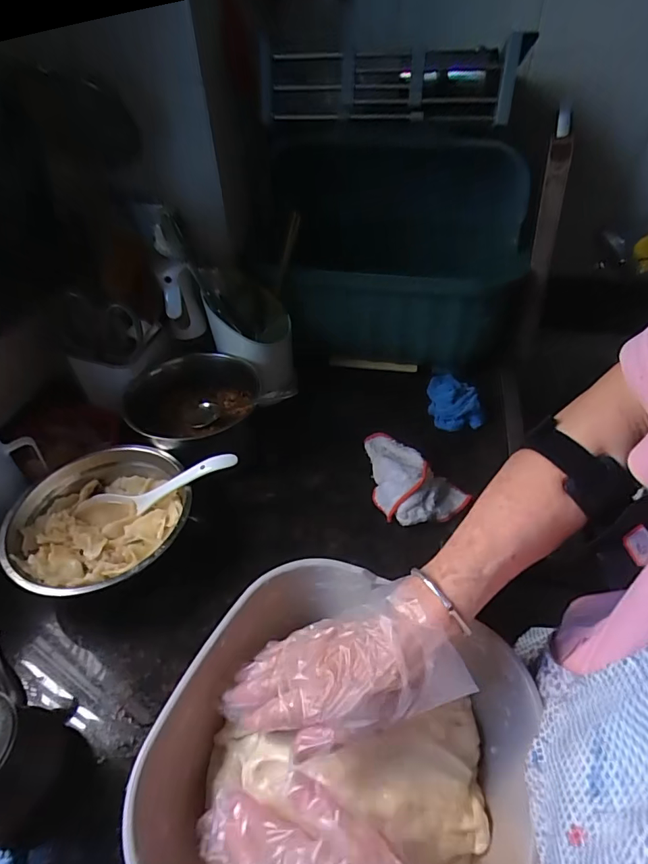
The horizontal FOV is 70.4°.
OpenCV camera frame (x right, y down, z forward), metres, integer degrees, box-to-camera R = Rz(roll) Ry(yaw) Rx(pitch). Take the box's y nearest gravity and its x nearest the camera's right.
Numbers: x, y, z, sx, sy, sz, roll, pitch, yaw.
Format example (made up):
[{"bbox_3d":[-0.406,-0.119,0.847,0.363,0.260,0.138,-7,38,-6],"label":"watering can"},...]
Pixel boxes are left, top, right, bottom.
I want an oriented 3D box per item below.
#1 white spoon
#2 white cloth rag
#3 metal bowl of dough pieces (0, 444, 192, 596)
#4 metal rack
[{"bbox_3d":[-0.193,0.065,0.526,0.201,0.030,0.038,-22,41,15],"label":"white spoon"},{"bbox_3d":[0.117,0.054,0.589,0.109,0.054,0.140,-4,43,-2],"label":"white cloth rag"},{"bbox_3d":[-0.247,0.099,0.513,0.186,0.048,0.189,-15,45,-14],"label":"metal bowl of dough pieces"},{"bbox_3d":[0.094,-0.461,0.602,0.341,0.082,0.076,-10,44,-9],"label":"metal rack"}]

